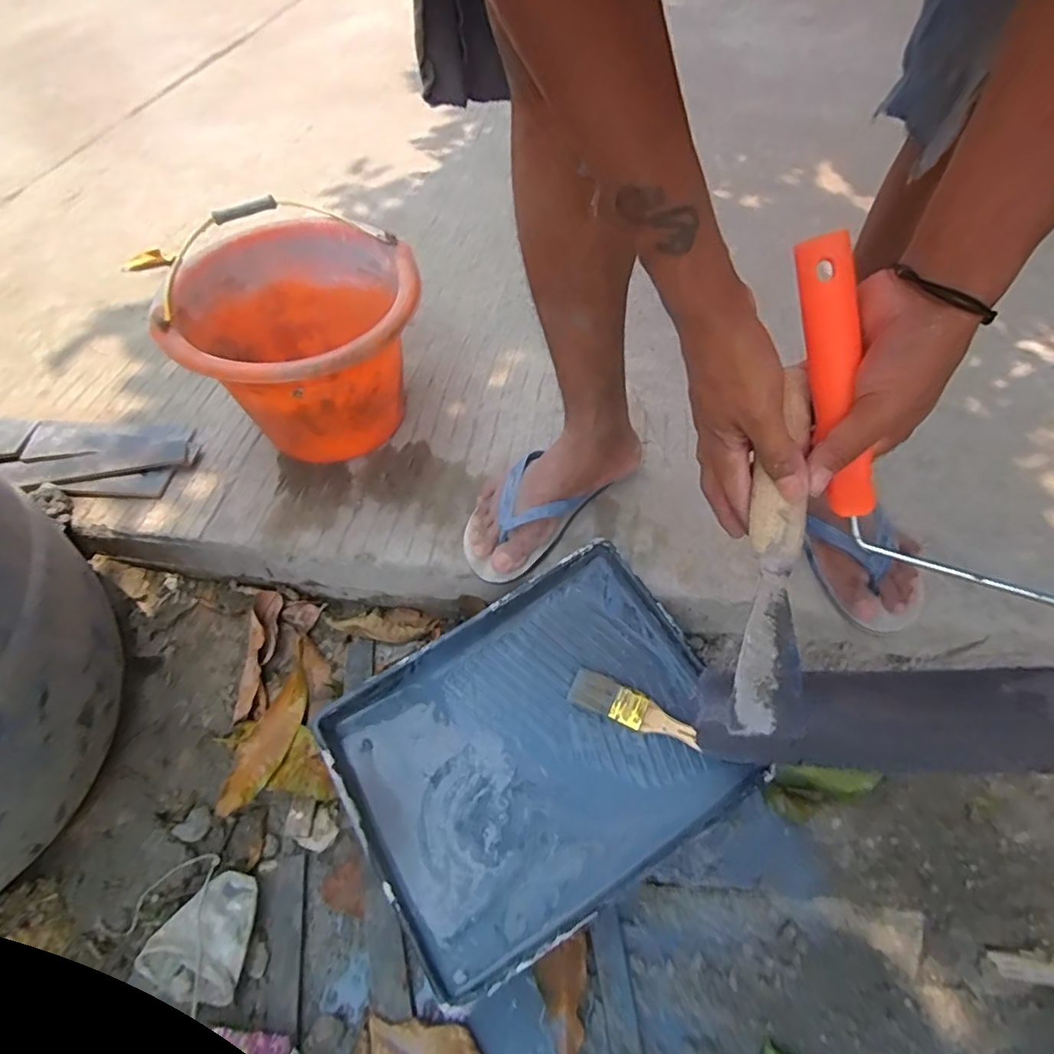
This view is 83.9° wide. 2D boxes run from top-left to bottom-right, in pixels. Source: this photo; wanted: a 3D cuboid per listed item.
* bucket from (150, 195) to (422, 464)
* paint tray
[{"bbox_3d":[-0.258,-0.217,0.719,0.261,0.204,0.307,-5,53,-2],"label":"bucket"},{"bbox_3d":[0.007,0.203,0.556,0.343,0.091,0.276,-26,56,-17],"label":"paint tray"}]

